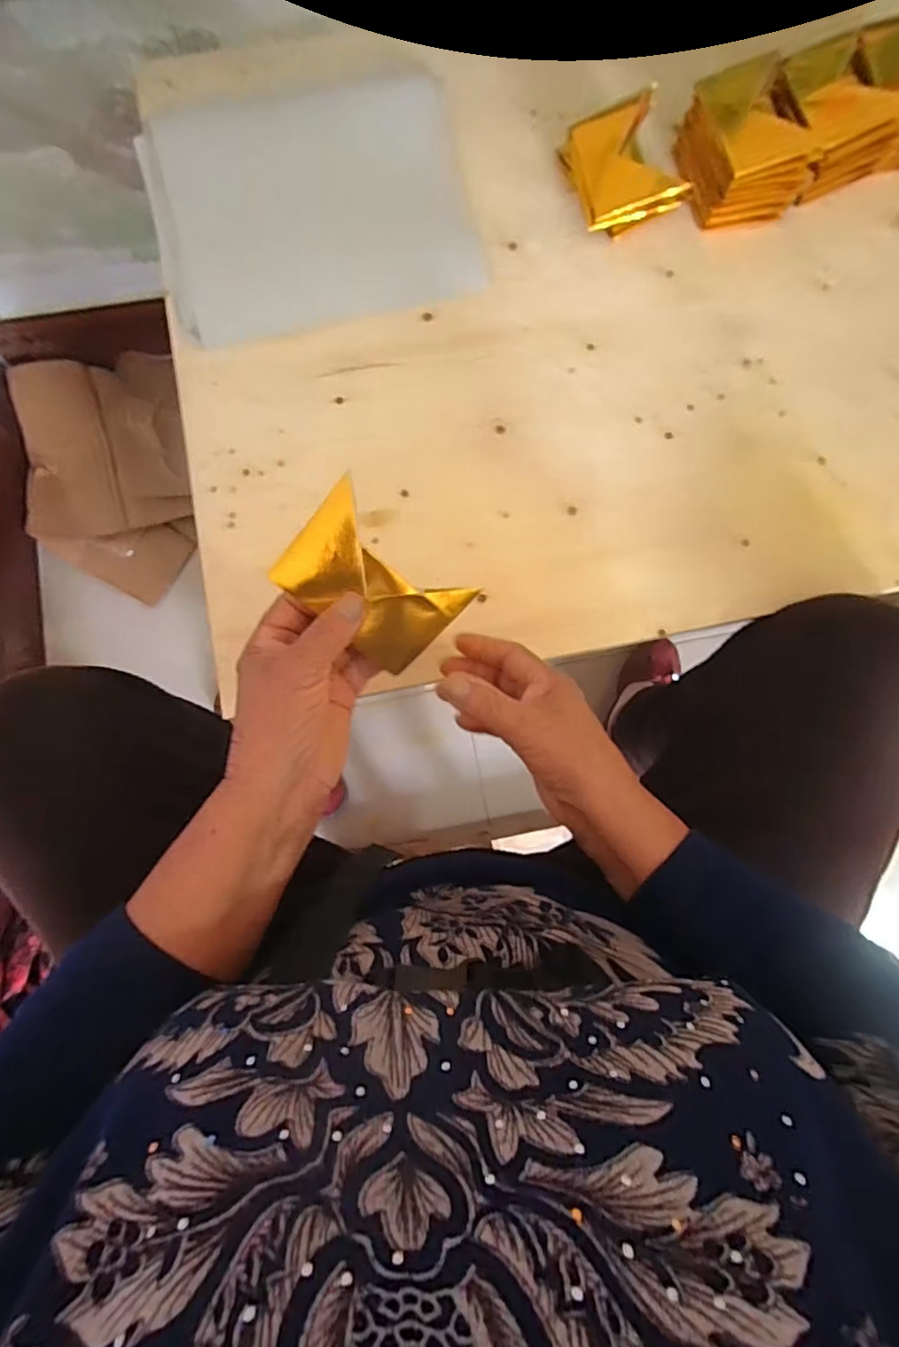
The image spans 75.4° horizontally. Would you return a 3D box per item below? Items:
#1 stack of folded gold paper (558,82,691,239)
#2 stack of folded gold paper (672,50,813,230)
[{"bbox_3d":[0.150,-0.441,0.506,0.084,0.025,0.107,-20,84,13],"label":"stack of folded gold paper"},{"bbox_3d":[0.258,-0.459,0.506,0.092,0.054,0.109,-11,80,-3],"label":"stack of folded gold paper"}]

